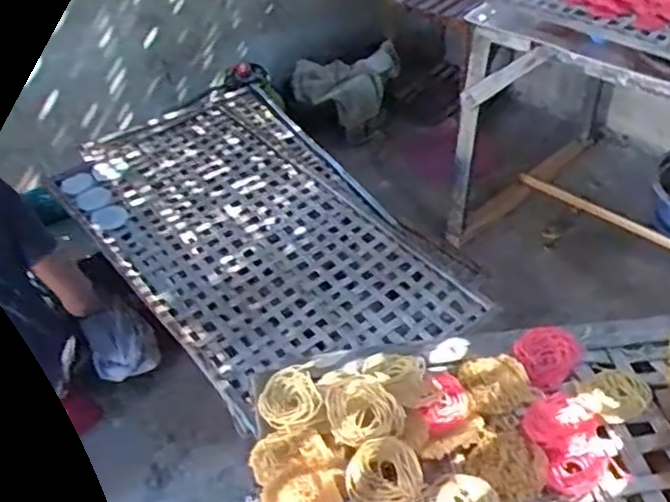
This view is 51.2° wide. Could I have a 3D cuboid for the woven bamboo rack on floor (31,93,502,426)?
[{"bbox_3d":[-0.203,-0.063,1.687,0.659,0.046,1.037,-26,55,-25],"label":"woven bamboo rack on floor"}]

